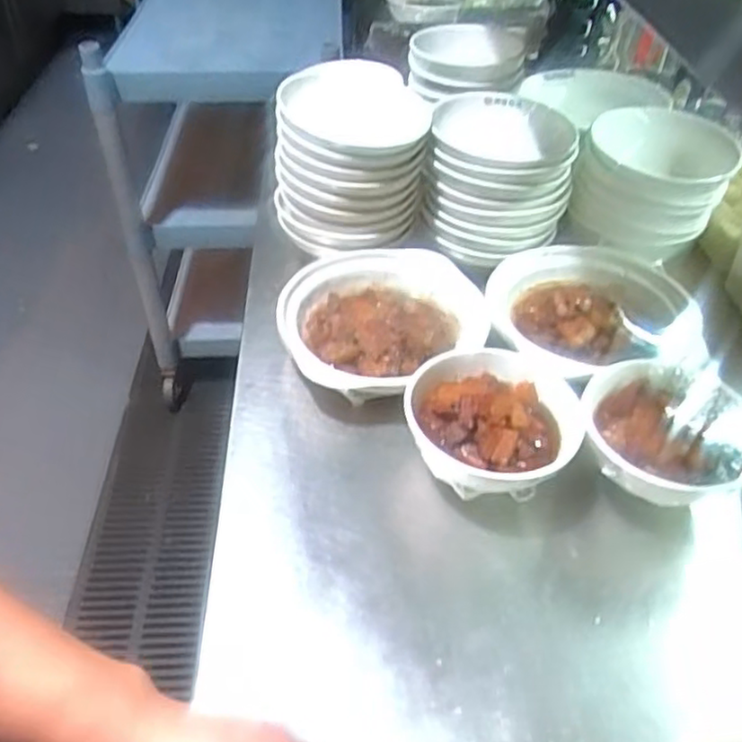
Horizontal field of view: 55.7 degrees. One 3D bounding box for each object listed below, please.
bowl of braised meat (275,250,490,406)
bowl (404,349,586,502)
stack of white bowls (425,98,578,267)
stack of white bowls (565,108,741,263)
[{"bbox_3d":[0.017,-0.059,0.888,0.255,0.071,0.276,2,43,-2],"label":"bowl of braised meat"},{"bbox_3d":[0.124,0.065,0.748,0.172,0.093,0.172,2,43,-2],"label":"bowl"},{"bbox_3d":[0.179,-0.280,1.009,0.190,0.162,0.201,7,43,4],"label":"stack of white bowls"},{"bbox_3d":[0.416,-0.288,1.034,0.196,0.130,0.237,21,46,18],"label":"stack of white bowls"}]

